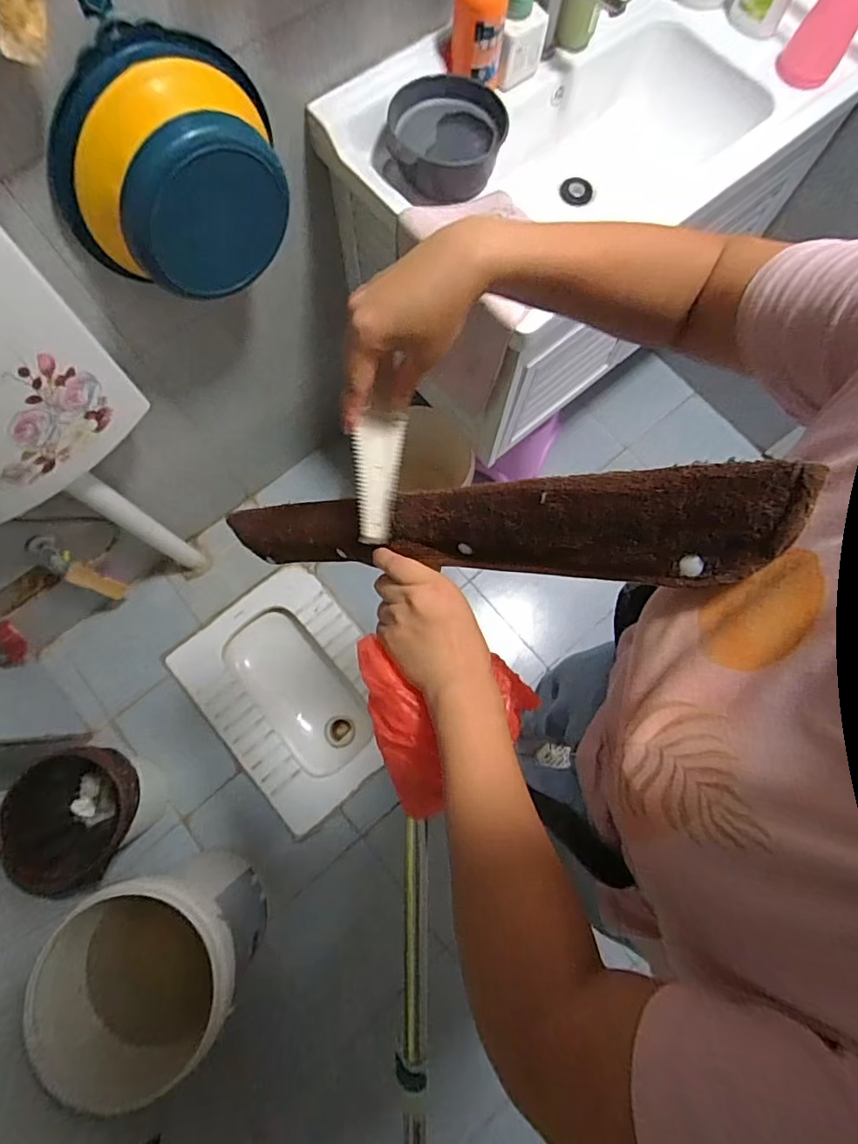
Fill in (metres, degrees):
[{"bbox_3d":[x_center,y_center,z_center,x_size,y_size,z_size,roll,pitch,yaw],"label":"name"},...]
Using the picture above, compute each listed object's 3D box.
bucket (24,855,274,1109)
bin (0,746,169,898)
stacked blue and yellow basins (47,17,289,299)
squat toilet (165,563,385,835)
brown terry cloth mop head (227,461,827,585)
[{"bbox_3d":[-0.513,0.746,1.037,0.329,0.335,0.311,0,76,-1],"label":"bucket"},{"bbox_3d":[-0.731,0.504,1.147,0.289,0.234,0.253,-33,79,-9],"label":"bin"},{"bbox_3d":[-0.309,-0.476,0.654,0.272,0.243,0.107,-31,78,-9],"label":"stacked blue and yellow basins"},{"bbox_3d":[-0.332,0.308,1.389,0.415,0.159,0.552,-39,80,-10],"label":"squat toilet"},{"bbox_3d":[-0.004,-0.033,0.403,0.472,0.014,0.062,3,101,39],"label":"brown terry cloth mop head"}]

